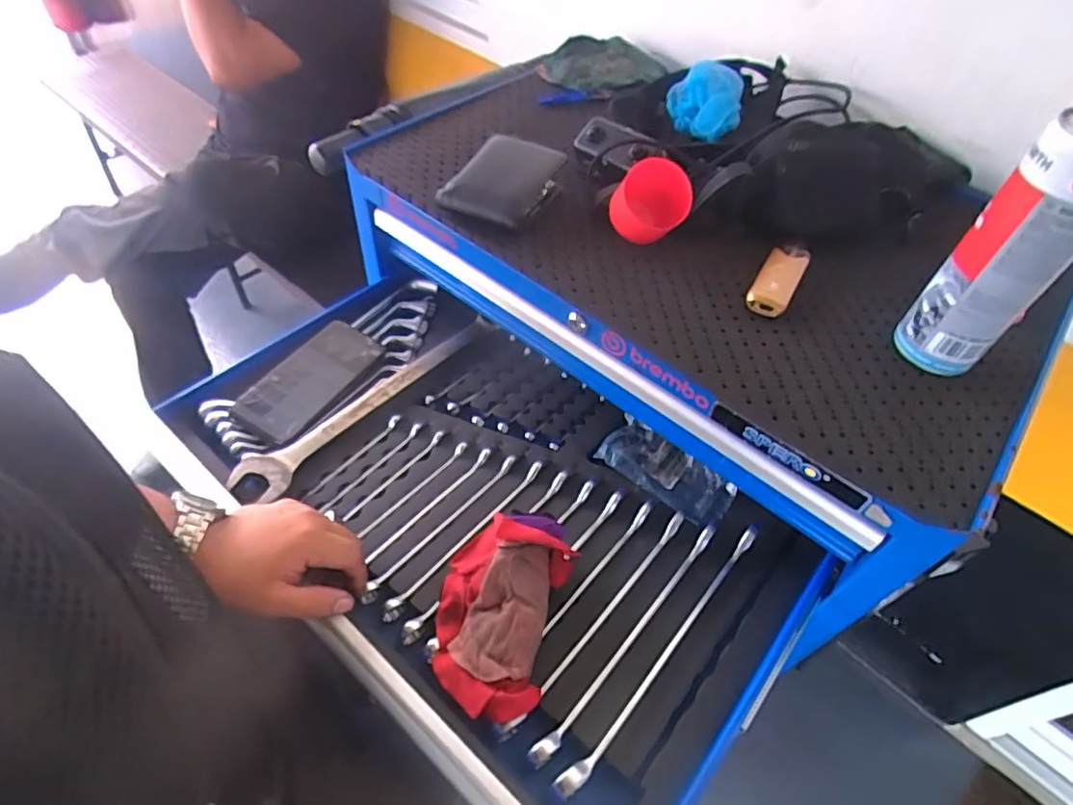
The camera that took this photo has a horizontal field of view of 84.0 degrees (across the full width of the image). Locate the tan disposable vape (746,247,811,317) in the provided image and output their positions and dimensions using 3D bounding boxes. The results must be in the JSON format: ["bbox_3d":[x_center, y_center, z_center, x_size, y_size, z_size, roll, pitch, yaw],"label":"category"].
[{"bbox_3d":[0.218,-0.111,0.539,0.035,0.017,0.087,27,54,16],"label":"tan disposable vape"}]

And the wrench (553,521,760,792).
[{"bbox_3d":[0.108,0.202,0.492,0.015,0.025,0.276,36,57,22],"label":"wrench"}]

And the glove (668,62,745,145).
[{"bbox_3d":[0.188,-0.336,0.669,0.080,0.055,0.081,11,51,4],"label":"glove"}]

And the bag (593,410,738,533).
[{"bbox_3d":[0.130,0.071,0.603,0.135,0.021,0.073,33,56,21],"label":"bag"}]

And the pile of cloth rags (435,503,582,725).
[{"bbox_3d":[-0.032,0.162,0.479,0.097,0.061,0.151,15,51,7],"label":"pile of cloth rags"}]

